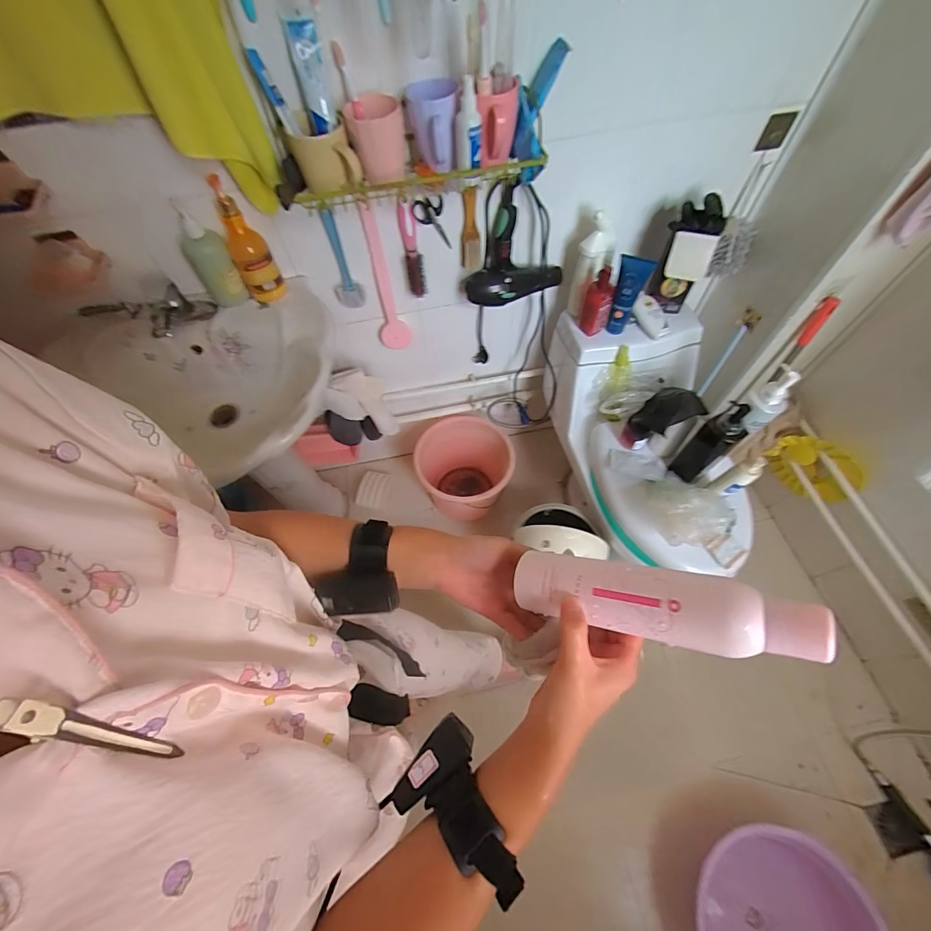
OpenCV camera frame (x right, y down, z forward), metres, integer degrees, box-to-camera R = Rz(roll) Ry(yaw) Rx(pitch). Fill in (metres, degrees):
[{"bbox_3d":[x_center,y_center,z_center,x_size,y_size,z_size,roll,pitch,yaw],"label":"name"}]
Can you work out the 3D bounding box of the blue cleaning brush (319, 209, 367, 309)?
[{"bbox_3d":[-0.254,-0.406,0.829,0.058,0.222,0.037,-12,61,-4],"label":"blue cleaning brush"}]

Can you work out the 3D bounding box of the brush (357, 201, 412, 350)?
[{"bbox_3d":[-0.181,-0.393,0.912,0.070,0.345,0.045,-24,63,-10],"label":"brush"}]

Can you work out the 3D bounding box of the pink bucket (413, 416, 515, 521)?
[{"bbox_3d":[0.022,0.051,1.387,0.307,0.342,0.302,-1,61,2],"label":"pink bucket"}]

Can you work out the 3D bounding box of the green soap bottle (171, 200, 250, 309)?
[{"bbox_3d":[-0.469,-0.377,0.758,0.072,0.158,0.056,-35,65,-15],"label":"green soap bottle"}]

